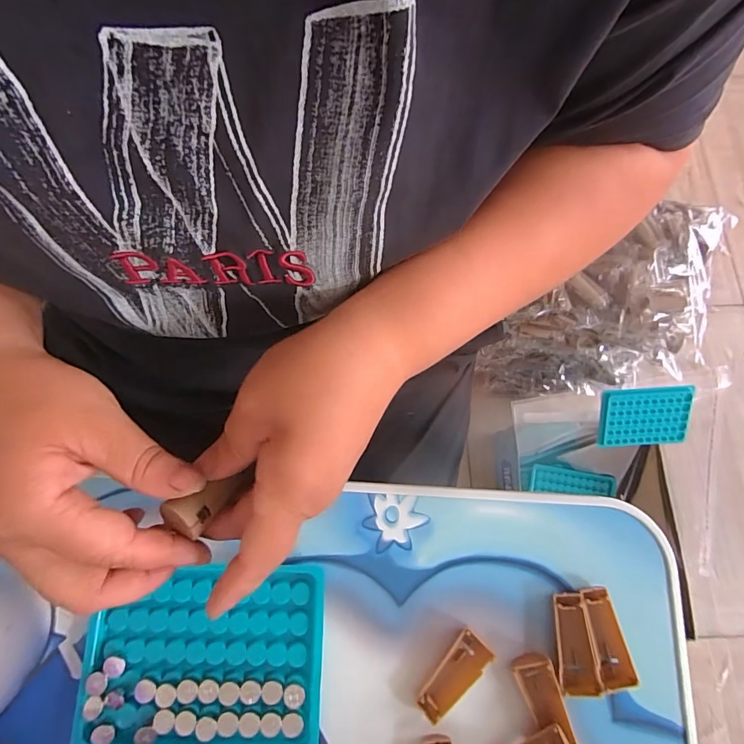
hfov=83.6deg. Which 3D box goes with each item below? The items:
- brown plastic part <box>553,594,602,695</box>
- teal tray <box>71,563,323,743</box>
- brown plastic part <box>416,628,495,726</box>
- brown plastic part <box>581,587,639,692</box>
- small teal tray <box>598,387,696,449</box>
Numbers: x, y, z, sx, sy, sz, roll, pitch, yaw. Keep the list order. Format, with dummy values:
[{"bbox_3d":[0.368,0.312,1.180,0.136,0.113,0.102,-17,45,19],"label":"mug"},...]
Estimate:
[{"bbox_3d":[0.114,0.153,0.236,0.020,0.009,0.050,-3,76,-1],"label":"brown plastic part"},{"bbox_3d":[-0.094,0.160,0.234,0.131,0.010,0.091,-1,76,0],"label":"teal tray"},{"bbox_3d":[0.044,0.169,0.232,0.020,0.009,0.048,42,80,9],"label":"brown plastic part"},{"bbox_3d":[0.132,0.150,0.237,0.019,0.009,0.049,-10,76,-3],"label":"brown plastic part"},{"bbox_3d":[0.411,0.069,0.631,0.128,0.020,0.088,-3,98,10],"label":"small teal tray"}]

